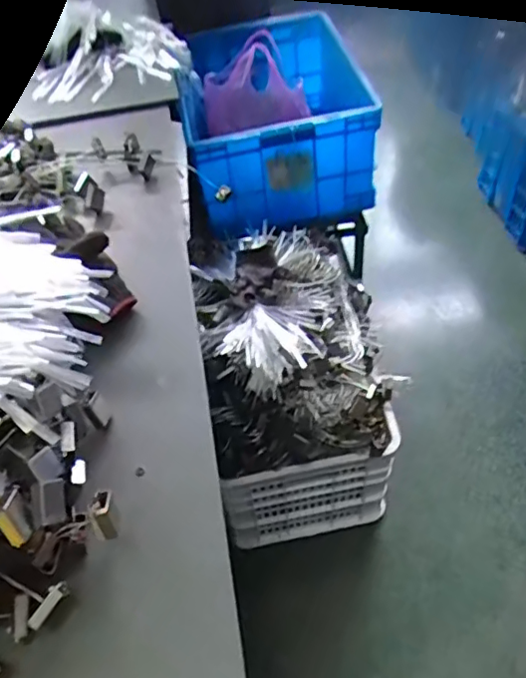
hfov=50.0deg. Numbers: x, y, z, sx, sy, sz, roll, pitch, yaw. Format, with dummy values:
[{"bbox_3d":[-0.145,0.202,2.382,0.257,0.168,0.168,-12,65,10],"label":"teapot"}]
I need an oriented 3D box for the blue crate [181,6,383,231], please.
[{"bbox_3d":[0.029,-0.559,1.376,0.408,0.259,0.682,-6,49,1],"label":"blue crate"}]

